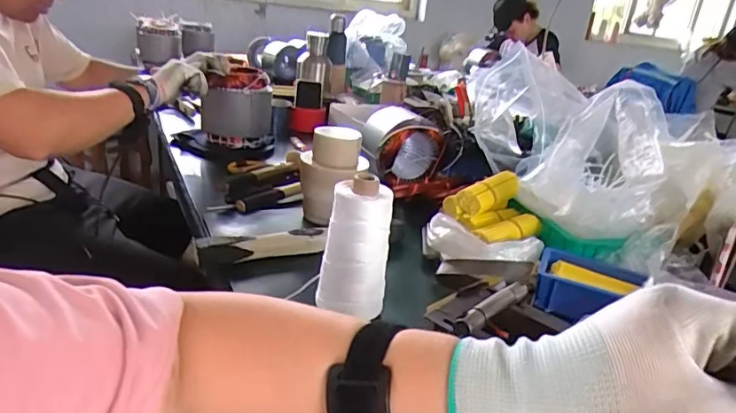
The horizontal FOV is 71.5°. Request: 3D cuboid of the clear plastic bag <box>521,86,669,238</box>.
[{"bbox_3d":[0.340,-0.074,0.775,0.204,0.184,0.224,17,23,24],"label":"clear plastic bag"}]

